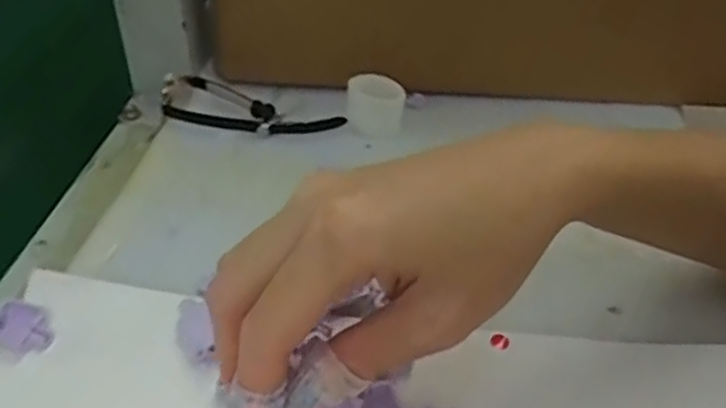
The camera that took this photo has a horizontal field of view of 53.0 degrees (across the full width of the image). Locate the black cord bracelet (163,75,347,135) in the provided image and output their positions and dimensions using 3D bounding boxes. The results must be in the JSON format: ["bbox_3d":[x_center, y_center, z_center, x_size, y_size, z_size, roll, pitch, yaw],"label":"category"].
[{"bbox_3d":[-0.065,-0.055,0.419,0.103,0.015,0.033,11,41,10],"label":"black cord bracelet"}]

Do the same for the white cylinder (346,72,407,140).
[{"bbox_3d":[0.007,-0.058,0.420,0.033,0.028,0.025,3,40,1],"label":"white cylinder"}]

